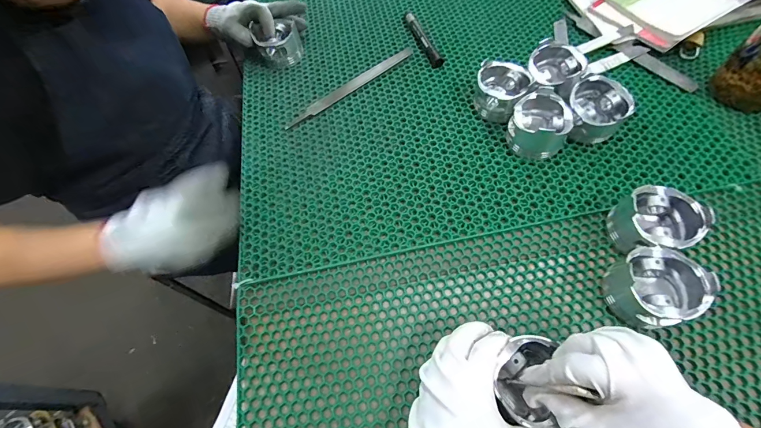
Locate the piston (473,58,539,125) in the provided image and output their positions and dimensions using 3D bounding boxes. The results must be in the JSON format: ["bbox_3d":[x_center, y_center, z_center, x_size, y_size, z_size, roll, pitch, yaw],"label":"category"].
[{"bbox_3d":[0.170,-0.172,0.483,0.079,0.058,0.068,36,69,20],"label":"piston"}]

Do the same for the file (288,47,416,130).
[{"bbox_3d":[-0.046,-0.203,0.547,0.241,0.004,0.024,-36,65,-15],"label":"file"}]

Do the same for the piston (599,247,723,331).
[{"bbox_3d":[0.278,0.073,0.348,0.082,0.049,0.071,-15,62,-5],"label":"piston"}]

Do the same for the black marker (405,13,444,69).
[{"bbox_3d":[0.074,-0.293,0.578,0.019,0.018,0.128,-18,62,-6],"label":"black marker"}]

